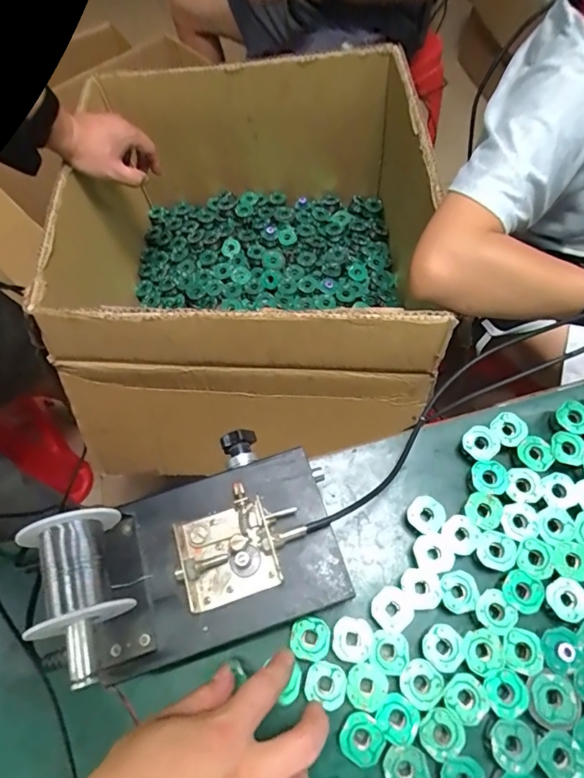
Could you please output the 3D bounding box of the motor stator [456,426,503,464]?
[{"bbox_3d":[0.173,0.052,0.430,0.032,0.023,0.030,-1,65,2],"label":"motor stator"}]

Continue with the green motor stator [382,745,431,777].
[{"bbox_3d":[0.080,0.270,0.331,0.032,0.020,0.030,-1,65,2],"label":"green motor stator"}]

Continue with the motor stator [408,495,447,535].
[{"bbox_3d":[0.117,0.113,0.412,0.030,0.026,0.031,-1,65,2],"label":"motor stator"}]

